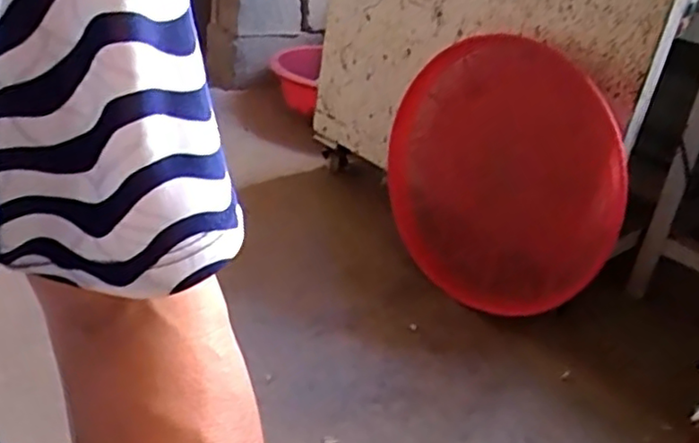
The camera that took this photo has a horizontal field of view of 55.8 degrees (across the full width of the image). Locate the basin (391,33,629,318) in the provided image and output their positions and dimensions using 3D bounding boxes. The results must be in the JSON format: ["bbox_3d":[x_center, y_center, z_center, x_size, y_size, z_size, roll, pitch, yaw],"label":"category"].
[{"bbox_3d":[0.248,-0.069,1.259,0.122,0.477,0.534,-14,35,-34],"label":"basin"}]

